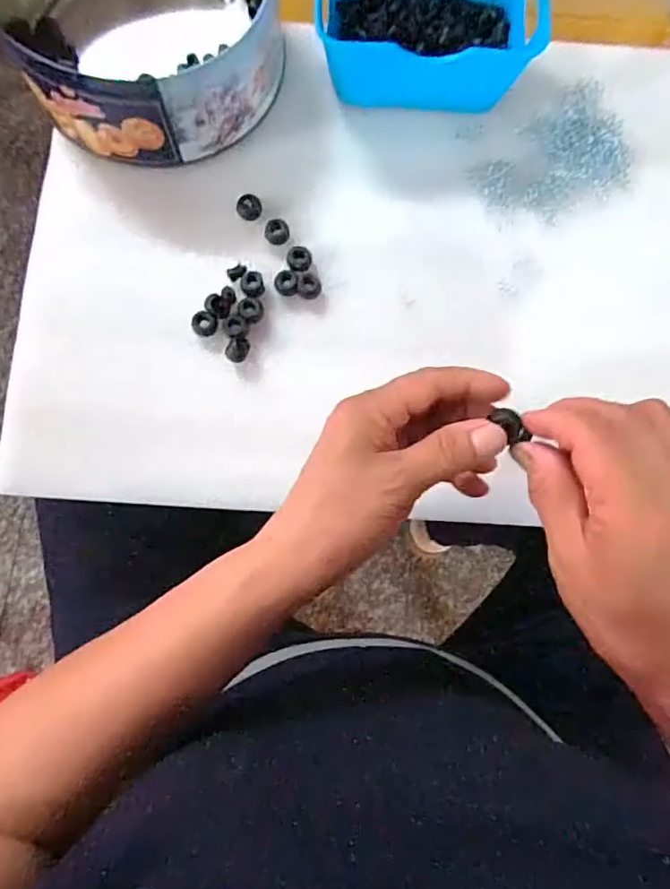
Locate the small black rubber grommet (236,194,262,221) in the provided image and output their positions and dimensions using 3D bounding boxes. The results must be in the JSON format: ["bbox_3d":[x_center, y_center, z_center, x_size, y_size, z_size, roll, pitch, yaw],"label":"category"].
[{"bbox_3d":[-0.062,-0.171,0.398,0.018,0.008,0.016,-20,82,-4],"label":"small black rubber grommet"}]

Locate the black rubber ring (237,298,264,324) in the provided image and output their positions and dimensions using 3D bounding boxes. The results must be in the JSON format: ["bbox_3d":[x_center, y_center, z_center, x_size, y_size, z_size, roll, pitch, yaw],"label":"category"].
[{"bbox_3d":[-0.059,-0.094,0.387,0.017,0.005,0.018,0,81,-1],"label":"black rubber ring"}]

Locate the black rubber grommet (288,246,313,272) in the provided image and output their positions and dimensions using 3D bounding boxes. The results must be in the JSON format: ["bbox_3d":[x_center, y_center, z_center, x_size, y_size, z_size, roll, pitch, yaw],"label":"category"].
[{"bbox_3d":[-0.026,-0.132,0.395,0.018,0.007,0.020,-3,81,-2],"label":"black rubber grommet"}]

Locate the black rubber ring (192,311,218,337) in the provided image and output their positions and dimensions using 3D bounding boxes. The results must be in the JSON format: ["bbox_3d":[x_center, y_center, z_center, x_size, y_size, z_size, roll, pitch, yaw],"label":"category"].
[{"bbox_3d":[-0.091,-0.084,0.384,0.018,0.006,0.016,13,81,1],"label":"black rubber ring"}]

